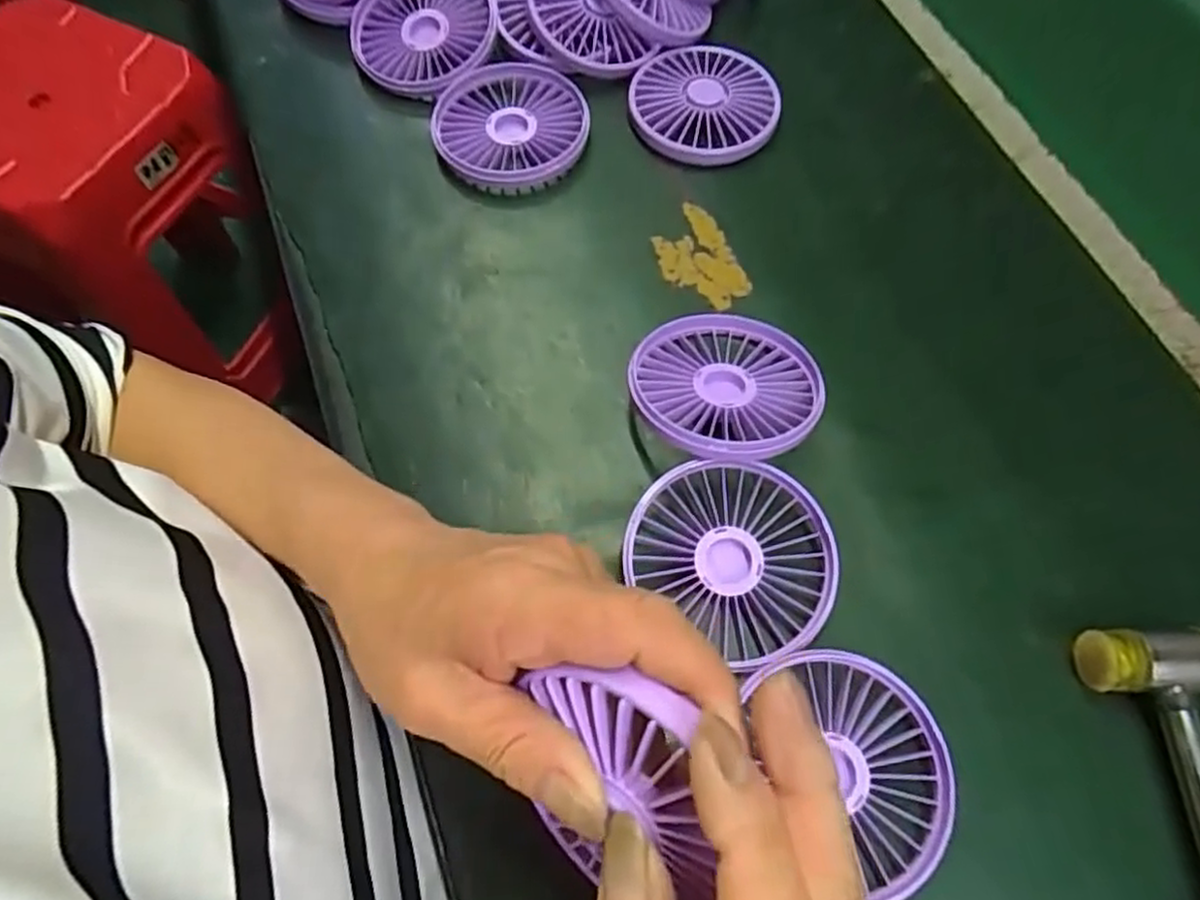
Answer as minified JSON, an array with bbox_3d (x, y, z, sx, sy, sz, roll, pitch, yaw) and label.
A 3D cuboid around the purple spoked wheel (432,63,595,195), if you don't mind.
[{"bbox_3d":[-0.053,-0.189,0.423,0.086,0.018,0.085,1,65,-1],"label":"purple spoked wheel"}]

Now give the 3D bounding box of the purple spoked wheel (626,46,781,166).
[{"bbox_3d":[0.061,-0.209,0.430,0.085,0.017,0.086,1,65,-1],"label":"purple spoked wheel"}]

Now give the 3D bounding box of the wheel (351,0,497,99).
[{"bbox_3d":[-0.106,-0.255,0.442,0.083,0.017,0.085,-7,77,0],"label":"wheel"}]

